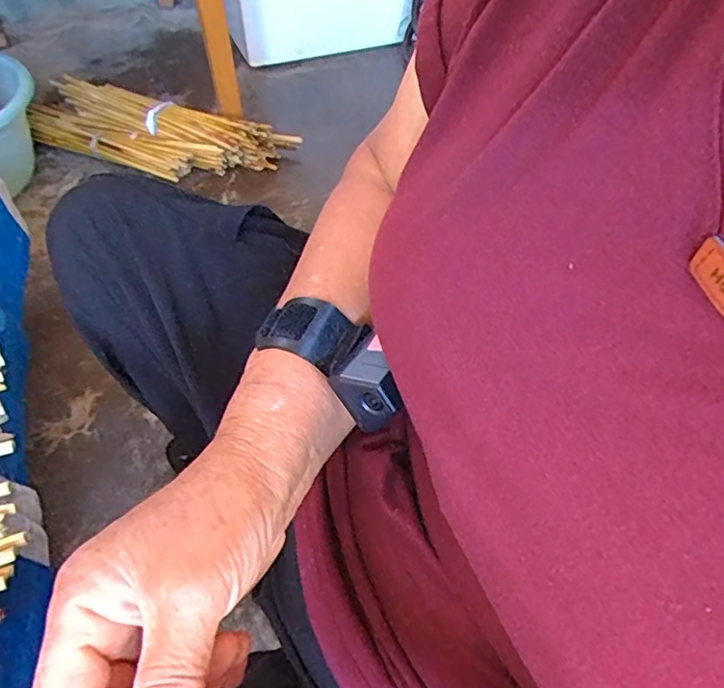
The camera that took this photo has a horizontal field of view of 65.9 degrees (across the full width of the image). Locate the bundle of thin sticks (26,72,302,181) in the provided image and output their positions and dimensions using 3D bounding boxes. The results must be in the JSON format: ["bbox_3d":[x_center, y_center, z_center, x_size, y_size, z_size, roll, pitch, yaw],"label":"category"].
[{"bbox_3d":[-0.474,-0.512,1.329,0.581,0.108,0.245,12,51,10],"label":"bundle of thin sticks"}]

